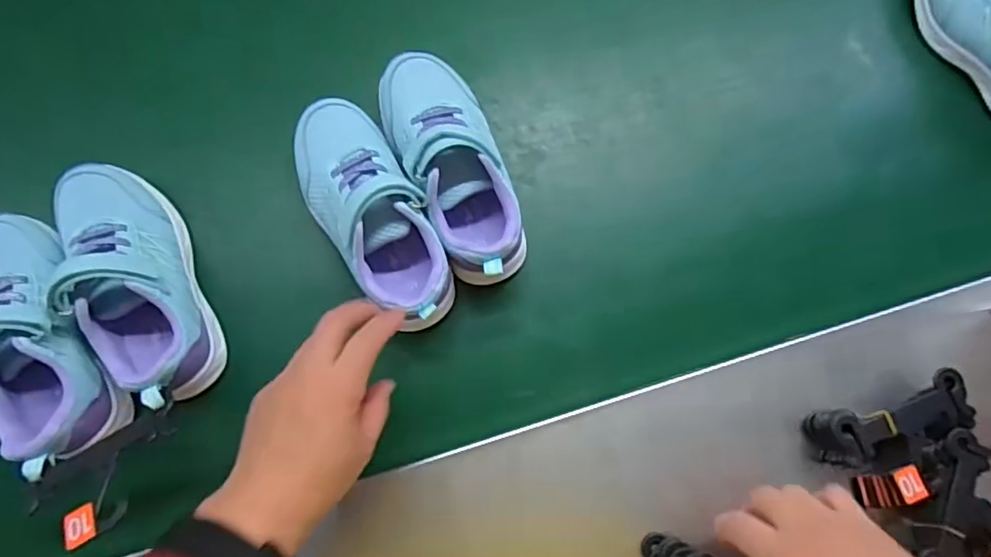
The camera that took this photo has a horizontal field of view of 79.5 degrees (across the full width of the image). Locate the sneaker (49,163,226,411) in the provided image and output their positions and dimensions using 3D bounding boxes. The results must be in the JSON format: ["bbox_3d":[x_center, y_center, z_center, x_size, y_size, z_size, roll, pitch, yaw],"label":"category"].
[{"bbox_3d":[-0.261,-0.001,0.423,0.075,0.071,0.187,-21,82,-6],"label":"sneaker"}]

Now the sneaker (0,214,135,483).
[{"bbox_3d":[-0.327,0.040,0.417,0.074,0.070,0.184,-31,84,-8],"label":"sneaker"}]

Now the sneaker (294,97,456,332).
[{"bbox_3d":[-0.094,-0.054,0.443,0.074,0.068,0.189,-30,80,-8],"label":"sneaker"}]

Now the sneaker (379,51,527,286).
[{"bbox_3d":[-0.031,-0.088,0.454,0.068,0.085,0.181,-23,83,-7],"label":"sneaker"}]

